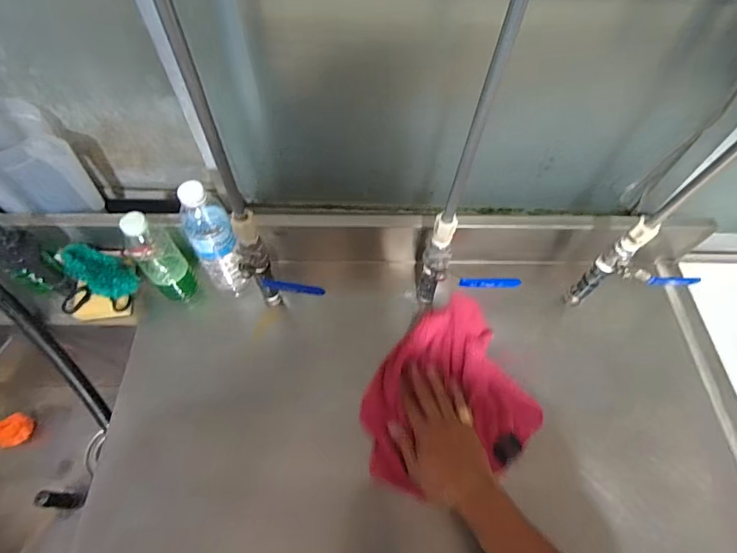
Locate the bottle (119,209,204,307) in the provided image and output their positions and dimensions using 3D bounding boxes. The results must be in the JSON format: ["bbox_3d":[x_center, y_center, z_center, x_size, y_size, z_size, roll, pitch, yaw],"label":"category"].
[{"bbox_3d":[-0.312,-0.024,0.625,0.058,0.183,0.055,-38,67,-21],"label":"bottle"}]

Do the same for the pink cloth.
[{"bbox_3d":[0.100,0.162,0.590,0.235,0.023,0.230,-18,61,-12],"label":"pink cloth"}]

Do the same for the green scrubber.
[{"bbox_3d":[-0.409,-0.007,0.643,0.107,0.035,0.059,30,78,2],"label":"green scrubber"}]

